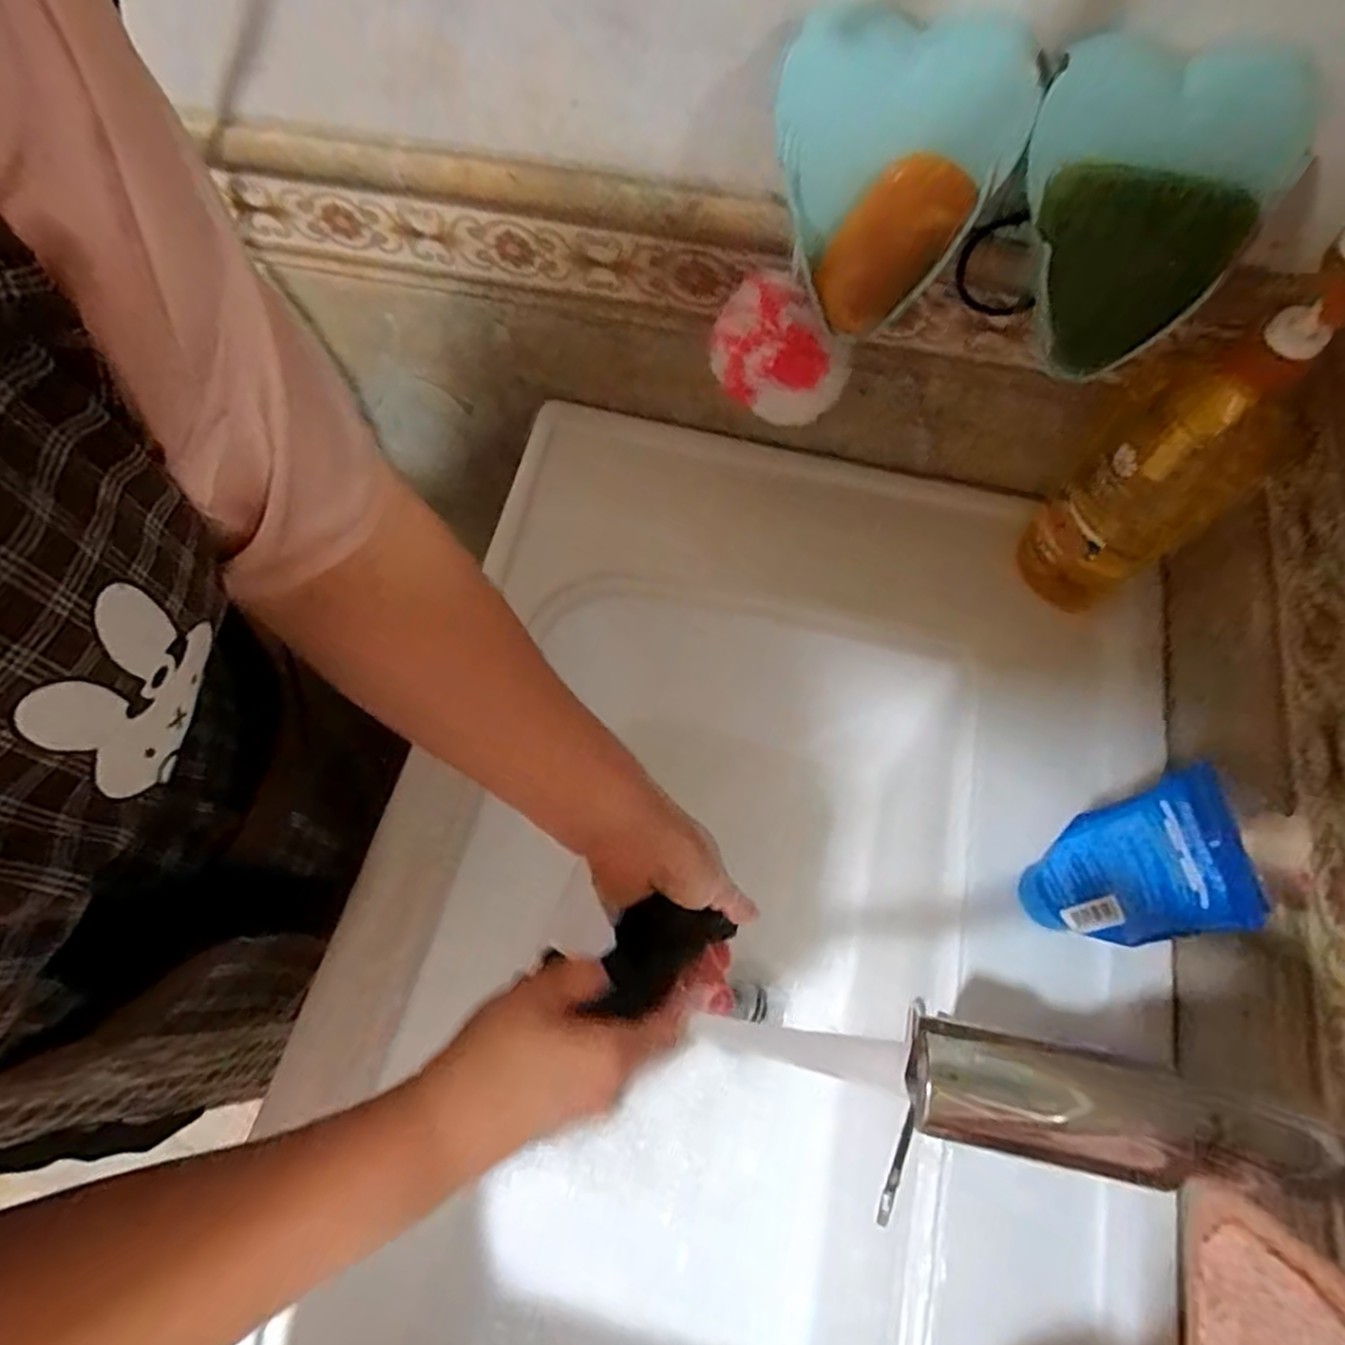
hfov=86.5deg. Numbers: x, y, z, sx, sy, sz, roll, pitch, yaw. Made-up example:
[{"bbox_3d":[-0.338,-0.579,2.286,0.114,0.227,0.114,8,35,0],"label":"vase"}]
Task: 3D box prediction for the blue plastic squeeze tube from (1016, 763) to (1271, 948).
[{"bbox_3d":[0.221,0.099,0.356,0.026,0.137,0.067,-9,68,-5],"label":"blue plastic squeeze tube"}]

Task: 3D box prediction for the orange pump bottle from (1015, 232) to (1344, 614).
[{"bbox_3d":[0.288,-0.133,0.402,0.083,0.236,0.086,31,70,11],"label":"orange pump bottle"}]

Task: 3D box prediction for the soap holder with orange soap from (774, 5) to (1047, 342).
[{"bbox_3d":[0.091,-0.226,0.325,0.108,0.093,0.072,27,69,10],"label":"soap holder with orange soap"}]

